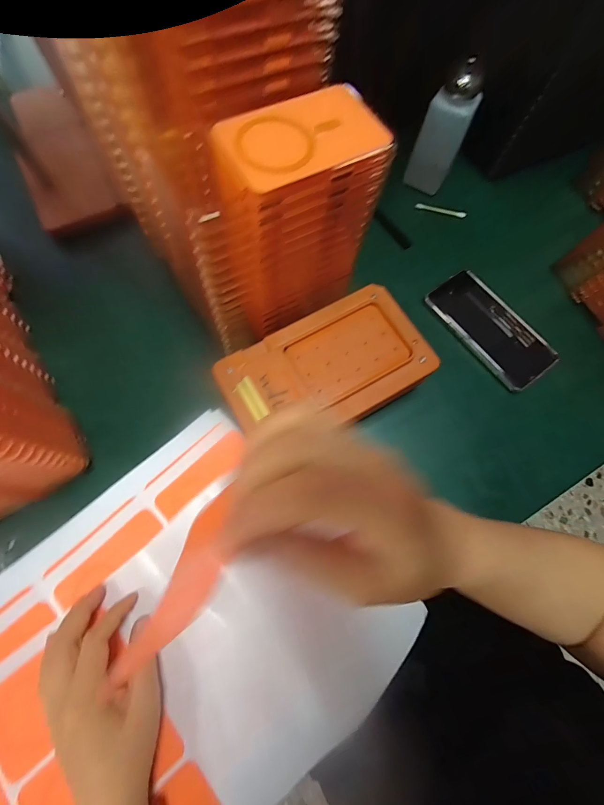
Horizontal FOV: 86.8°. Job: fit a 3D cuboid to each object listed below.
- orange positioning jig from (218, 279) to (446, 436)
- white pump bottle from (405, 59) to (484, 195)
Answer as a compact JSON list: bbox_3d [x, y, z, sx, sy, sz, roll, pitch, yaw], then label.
[{"bbox_3d":[0.026,-0.036,0.310,0.197,0.019,0.119,-30,77,-10],"label":"orange positioning jig"},{"bbox_3d":[0.181,-0.343,0.408,0.059,0.119,0.047,24,75,5],"label":"white pump bottle"}]

